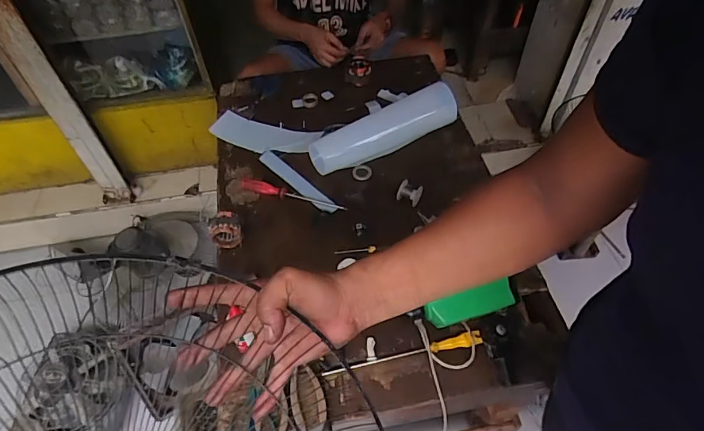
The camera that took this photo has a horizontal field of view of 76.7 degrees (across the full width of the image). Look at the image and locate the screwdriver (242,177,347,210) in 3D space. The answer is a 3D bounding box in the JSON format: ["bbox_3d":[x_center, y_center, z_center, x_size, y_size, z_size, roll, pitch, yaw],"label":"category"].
[{"bbox_3d":[-0.136,-0.050,1.021,0.252,0.026,0.026,11,54,10],"label":"screwdriver"}]

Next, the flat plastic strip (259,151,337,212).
[{"bbox_3d":[-0.136,-0.086,1.059,0.036,0.010,0.269,-38,60,-24],"label":"flat plastic strip"}]

